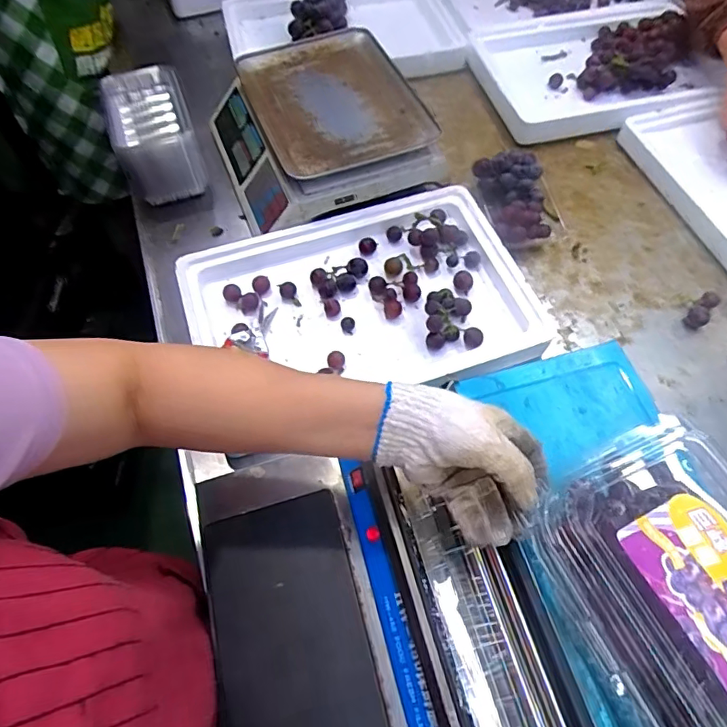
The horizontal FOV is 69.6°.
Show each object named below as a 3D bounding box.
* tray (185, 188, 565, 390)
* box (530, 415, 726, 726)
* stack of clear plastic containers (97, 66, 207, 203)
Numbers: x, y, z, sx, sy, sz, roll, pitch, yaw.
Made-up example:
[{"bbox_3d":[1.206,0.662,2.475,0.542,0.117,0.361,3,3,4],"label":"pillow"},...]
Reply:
[{"bbox_3d":[-0.007,-0.079,0.715,0.445,0.054,0.302,-17,61,-8],"label":"tray"},{"bbox_3d":[0.219,0.144,0.336,0.152,0.077,0.195,-24,62,-12],"label":"box"},{"bbox_3d":[-0.335,-0.368,0.847,0.120,0.127,0.194,-20,62,-10],"label":"stack of clear plastic containers"}]

